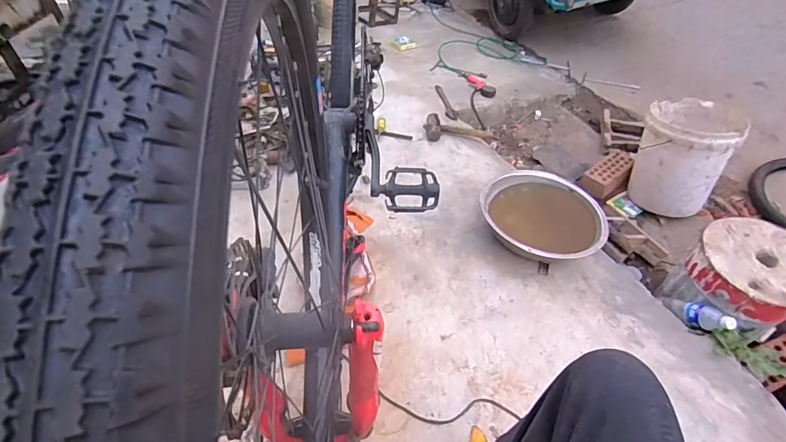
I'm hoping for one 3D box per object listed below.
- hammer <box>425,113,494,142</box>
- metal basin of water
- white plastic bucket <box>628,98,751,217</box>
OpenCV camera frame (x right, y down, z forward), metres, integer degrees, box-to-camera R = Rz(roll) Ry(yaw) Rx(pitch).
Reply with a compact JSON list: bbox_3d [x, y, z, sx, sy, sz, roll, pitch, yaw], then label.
[{"bbox_3d":[0.262,-0.388,1.782,0.308,0.057,0.150,-3,43,-28],"label":"hammer"},{"bbox_3d":[0.462,-0.008,1.310,0.366,0.115,0.333,-2,47,2],"label":"metal basin of water"},{"bbox_3d":[1.097,-0.257,1.625,0.305,0.352,0.318,-2,47,2],"label":"white plastic bucket"}]

